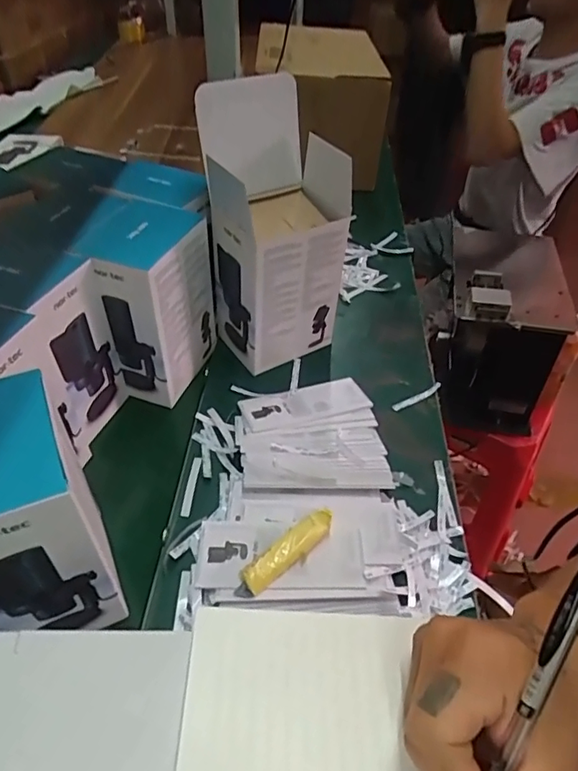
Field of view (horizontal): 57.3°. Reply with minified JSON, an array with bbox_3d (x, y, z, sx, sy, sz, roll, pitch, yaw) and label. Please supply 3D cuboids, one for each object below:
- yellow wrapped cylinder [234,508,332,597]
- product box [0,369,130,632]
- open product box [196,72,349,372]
[{"bbox_3d":[-0.004,0.178,0.571,0.126,0.024,0.031,-31,53,-30],"label":"yellow wrapped cylinder"},{"bbox_3d":[-0.245,0.117,0.481,0.112,0.202,0.141,-18,48,-21],"label":"product box"},{"bbox_3d":[-0.014,-0.198,0.751,0.161,0.350,0.137,-28,52,-28],"label":"open product box"}]

